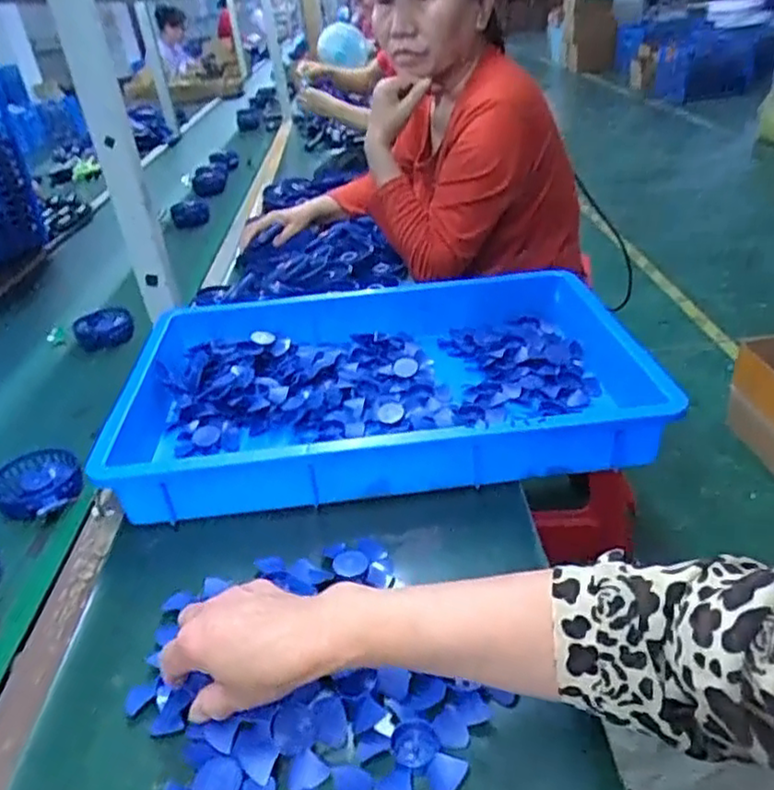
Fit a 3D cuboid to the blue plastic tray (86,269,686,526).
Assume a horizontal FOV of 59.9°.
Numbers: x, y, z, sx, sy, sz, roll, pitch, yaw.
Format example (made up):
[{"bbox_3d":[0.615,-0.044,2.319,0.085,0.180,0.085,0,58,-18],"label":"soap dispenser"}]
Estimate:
[{"bbox_3d":[-0.006,-0.022,0.781,0.561,0.073,0.374,-5,32,-2],"label":"blue plastic tray"}]

